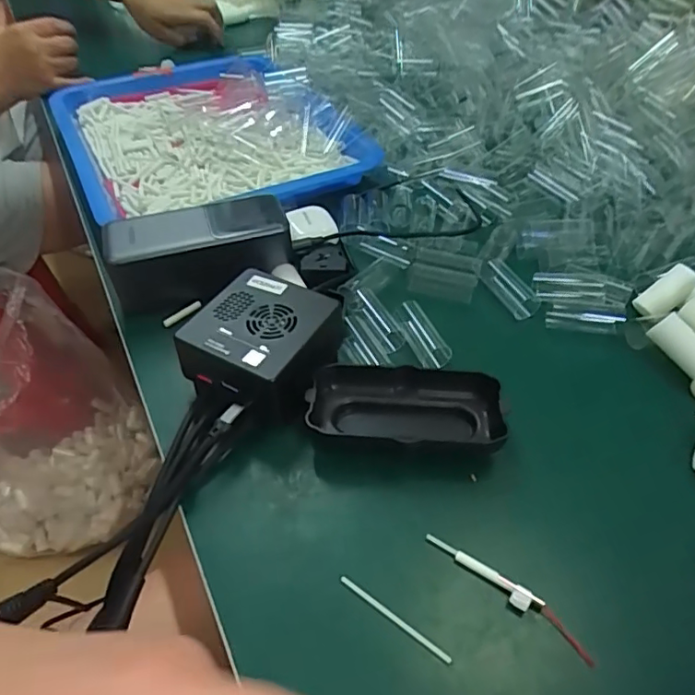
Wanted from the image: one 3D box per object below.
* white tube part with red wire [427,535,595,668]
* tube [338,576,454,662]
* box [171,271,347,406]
[{"bbox_3d":[0.077,0.117,0.261,0.087,0.010,0.010,30,53,26],"label":"white tube part with red wire"},{"bbox_3d":[0.022,0.126,0.253,0.060,0.004,0.004,28,53,25],"label":"tube"},{"bbox_3d":[-0.049,0.002,0.339,0.079,0.051,0.077,22,50,20],"label":"box"}]

